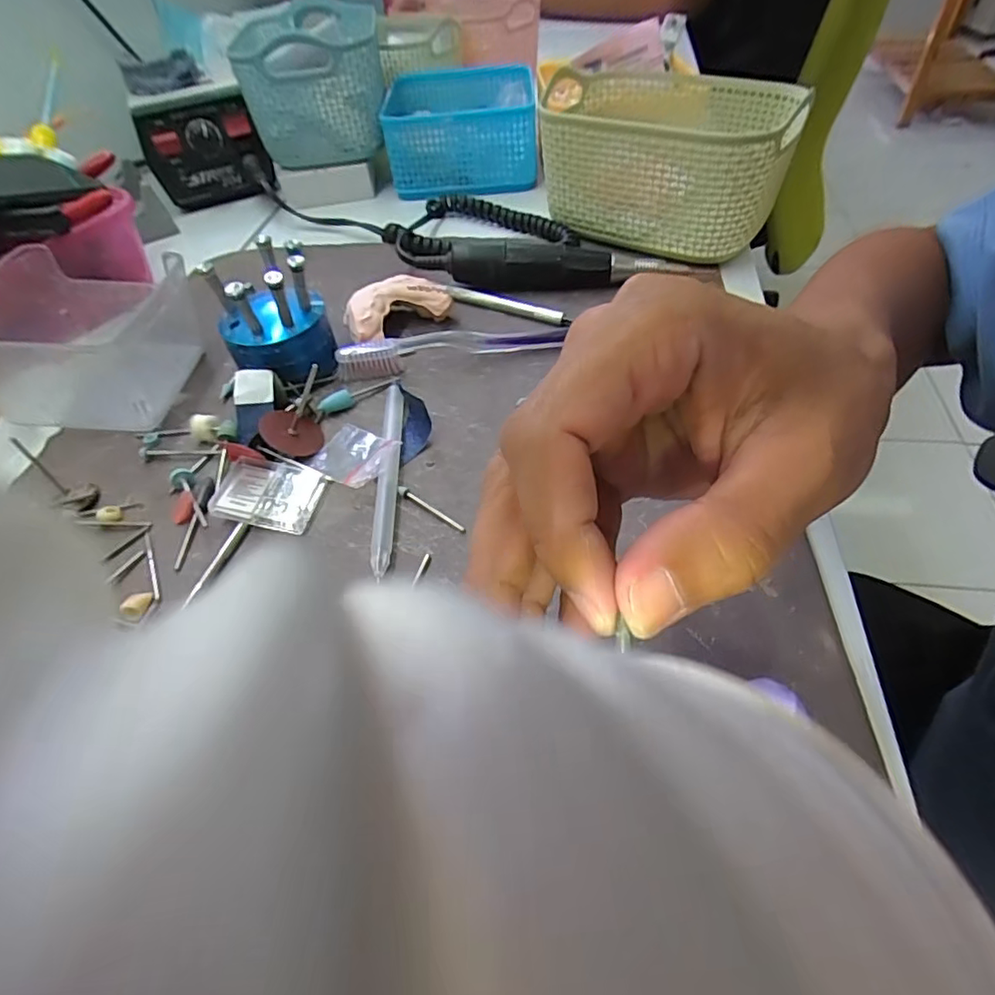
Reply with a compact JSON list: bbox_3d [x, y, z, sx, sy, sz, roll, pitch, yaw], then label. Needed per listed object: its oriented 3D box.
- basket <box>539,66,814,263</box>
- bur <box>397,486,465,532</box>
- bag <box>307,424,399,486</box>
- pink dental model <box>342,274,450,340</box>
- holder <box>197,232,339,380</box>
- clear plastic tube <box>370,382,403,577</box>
[{"bbox_3d":[0.118,-0.243,0.417,0.164,0.081,0.127,24,55,24],"label":"basket"},{"bbox_3d":[-0.031,0.005,0.269,0.041,0.004,0.005,32,59,25],"label":"bur"},{"bbox_3d":[-0.071,-0.022,0.287,0.046,0.014,0.033,27,56,26],"label":"bag"},{"bbox_3d":[-0.064,-0.118,0.359,0.067,0.024,0.033,-34,54,-23],"label":"pink dental model"},{"bbox_3d":[-0.123,-0.100,0.323,0.058,0.067,0.053,-21,50,-13],"label":"holder"},{"bbox_3d":[-0.053,-0.014,0.281,0.012,0.013,0.119,-5,51,-1],"label":"clear plastic tube"}]

